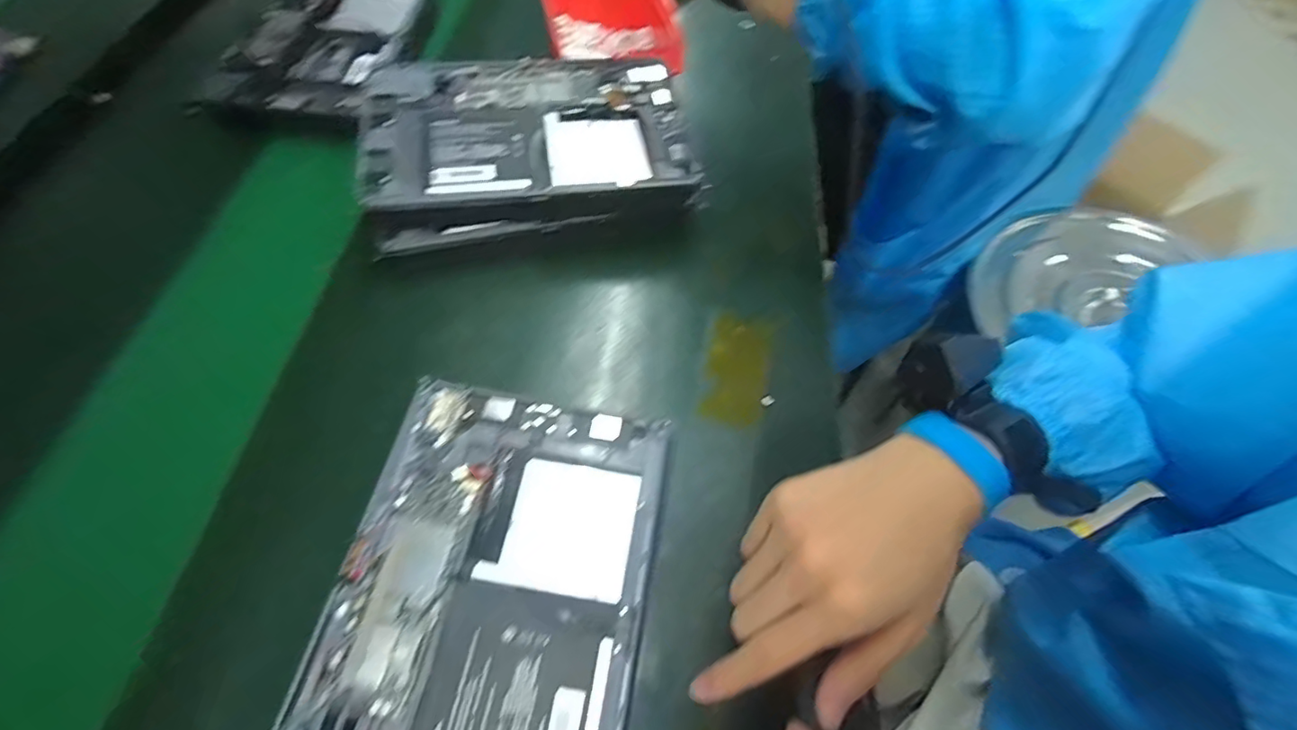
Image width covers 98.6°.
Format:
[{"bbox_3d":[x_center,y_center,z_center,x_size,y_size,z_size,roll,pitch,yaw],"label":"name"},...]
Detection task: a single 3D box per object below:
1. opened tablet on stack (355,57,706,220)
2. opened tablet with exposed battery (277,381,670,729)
[{"bbox_3d":[-0.097,-0.193,0.459,0.255,0.023,0.168,-7,60,-7],"label":"opened tablet on stack"},{"bbox_3d":[-0.088,0.136,0.314,0.164,0.025,0.251,9,59,3],"label":"opened tablet with exposed battery"}]

